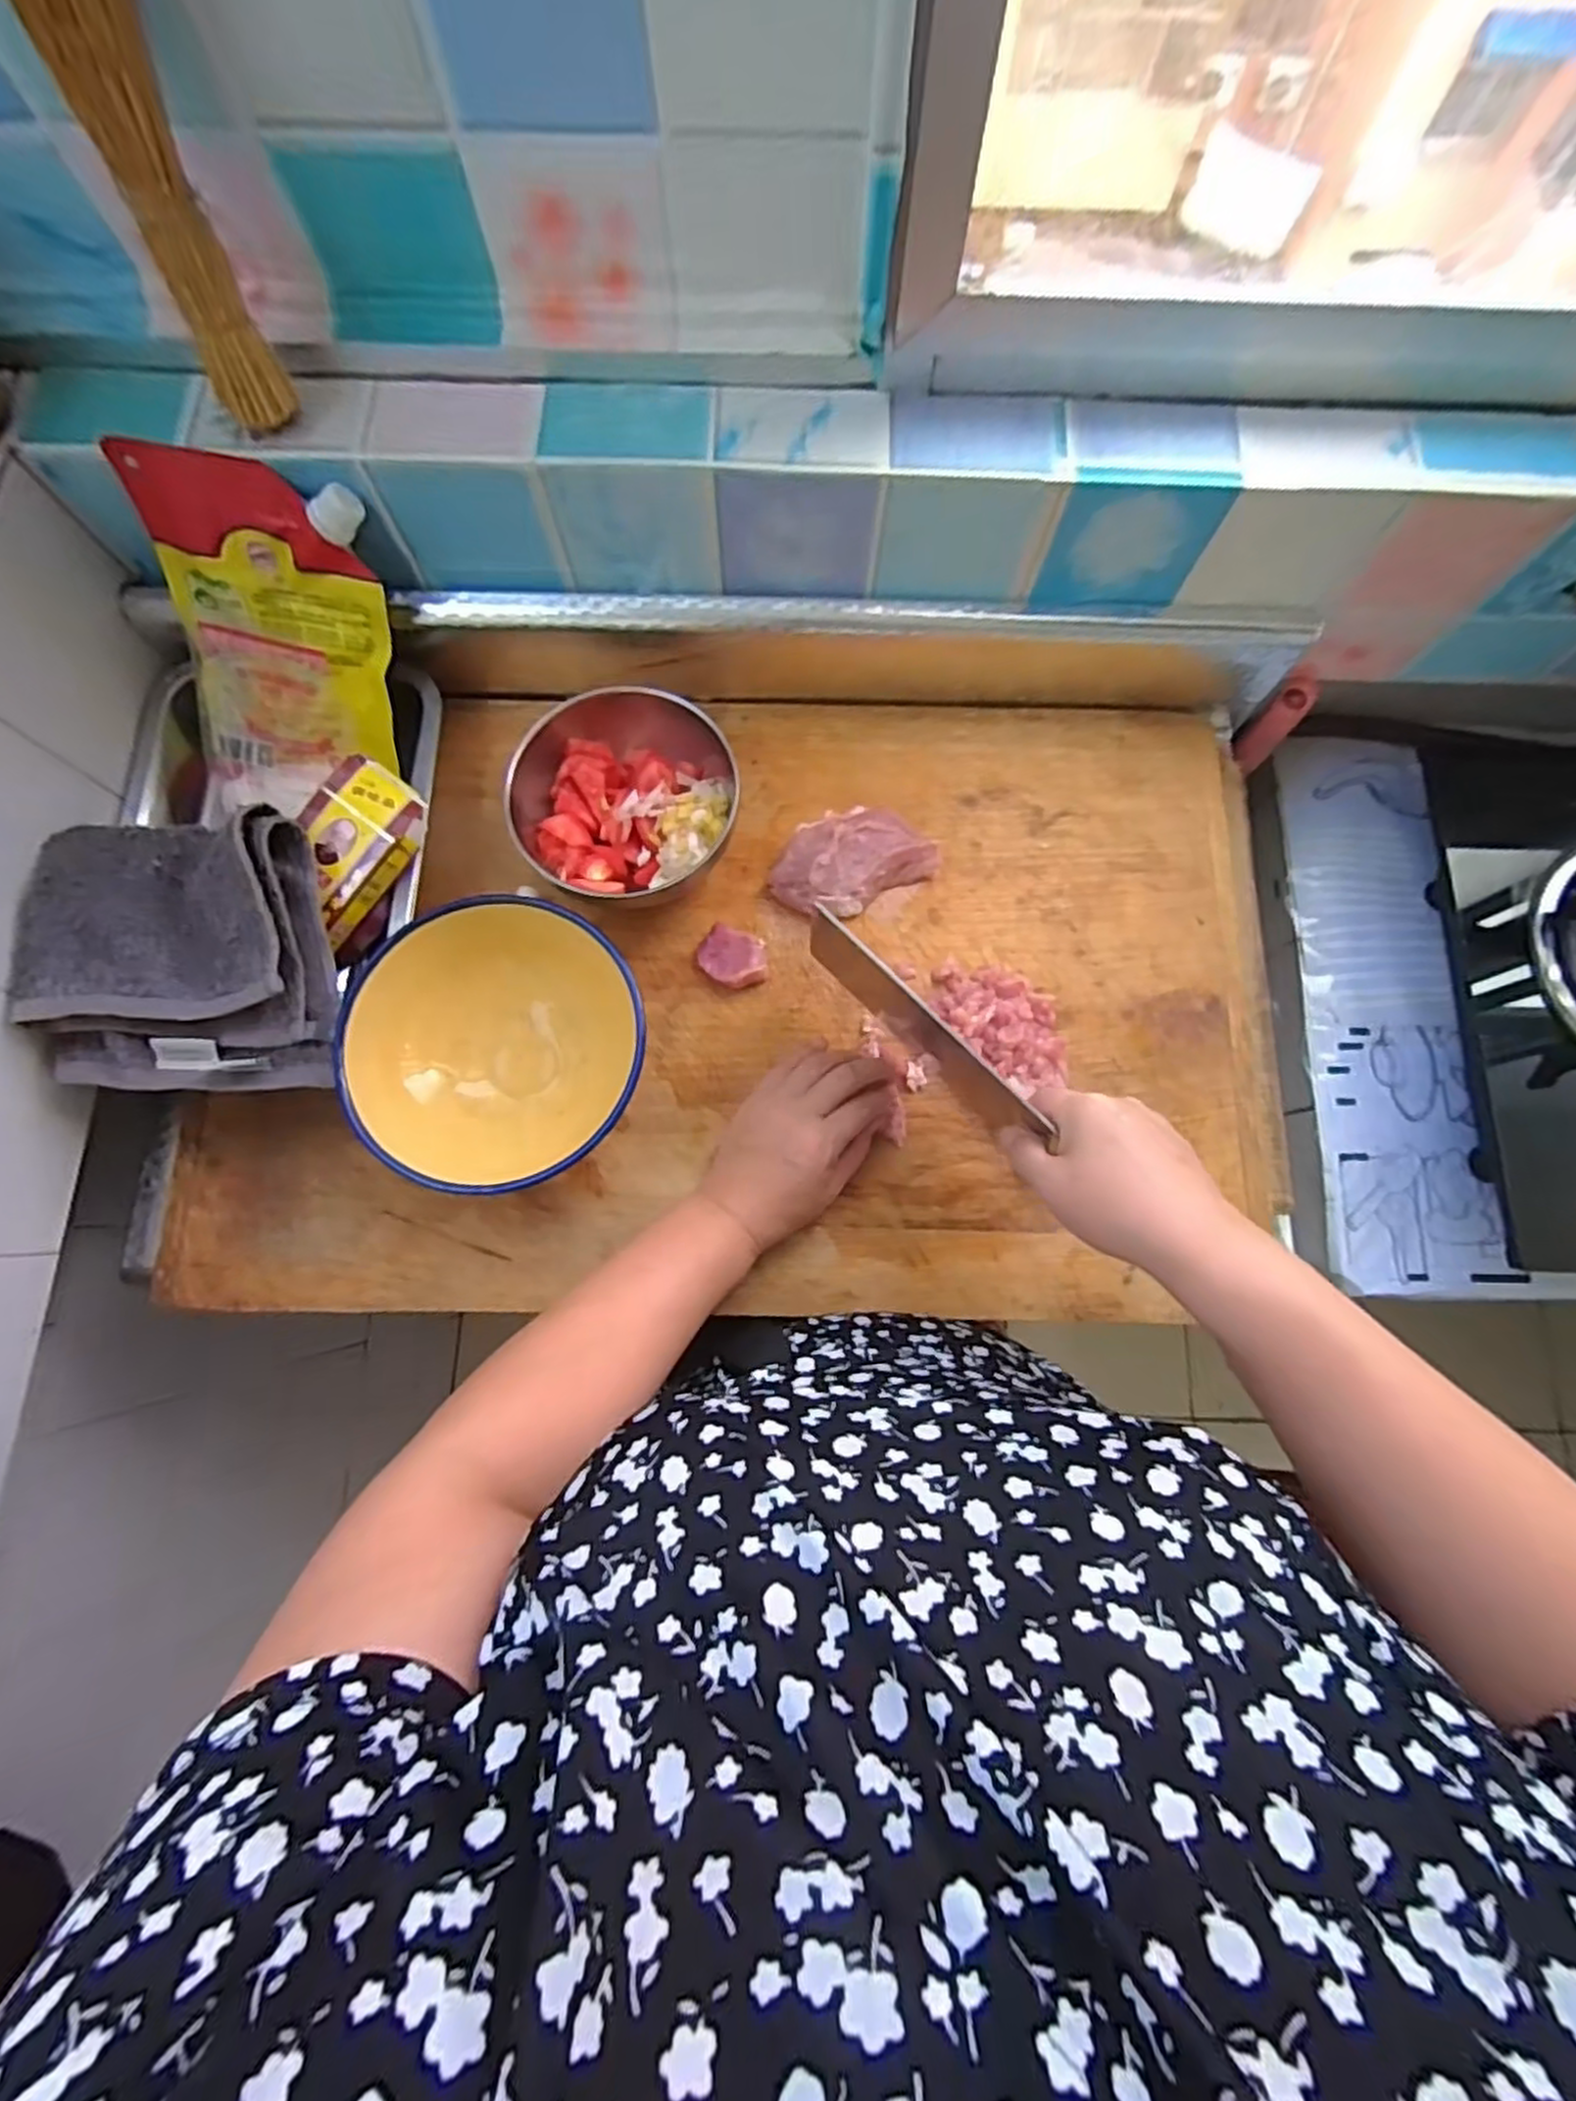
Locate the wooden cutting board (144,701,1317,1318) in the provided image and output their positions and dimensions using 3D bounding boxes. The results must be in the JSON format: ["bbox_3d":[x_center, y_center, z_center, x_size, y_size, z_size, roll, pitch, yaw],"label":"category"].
[{"bbox_3d":[-0.021,-0.046,0.522,0.724,0.042,0.429,1,77,0],"label":"wooden cutting board"}]

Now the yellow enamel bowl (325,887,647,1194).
[{"bbox_3d":[-0.181,-0.008,0.484,0.169,0.076,0.170,0,77,-1],"label":"yellow enamel bowl"}]

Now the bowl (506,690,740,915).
[{"bbox_3d":[-0.112,-0.179,0.527,0.146,0.060,0.163,-12,78,-3],"label":"bowl"}]

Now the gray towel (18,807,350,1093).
[{"bbox_3d":[-0.358,-0.060,0.449,0.167,0.052,0.162,-2,77,-1],"label":"gray towel"}]

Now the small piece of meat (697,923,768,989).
[{"bbox_3d":[-0.037,-0.063,0.526,0.047,0.014,0.040,18,78,3],"label":"small piece of meat"}]

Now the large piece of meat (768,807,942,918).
[{"bbox_3d":[0.043,-0.133,0.529,0.111,0.036,0.065,-27,79,-7],"label":"large piece of meat"}]

